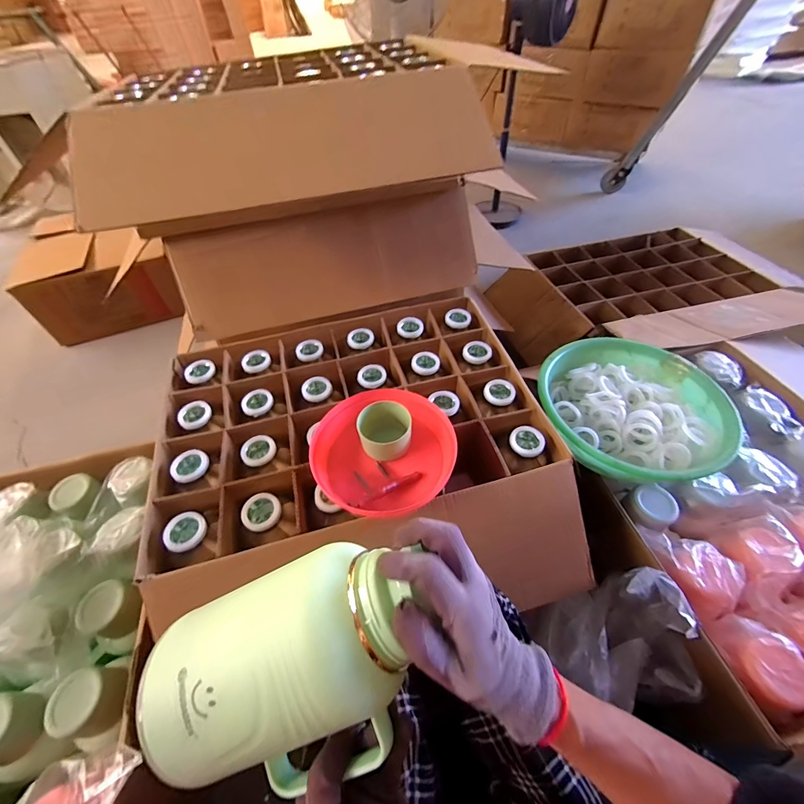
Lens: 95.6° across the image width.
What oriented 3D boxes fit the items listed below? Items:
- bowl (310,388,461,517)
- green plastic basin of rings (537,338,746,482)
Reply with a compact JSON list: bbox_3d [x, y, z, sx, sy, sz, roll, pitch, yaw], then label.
[{"bbox_3d":[-0.030,0.077,0.602,0.222,0.078,0.211,-2,50,2],"label":"bowl"},{"bbox_3d":[0.461,0.005,0.746,0.349,0.093,0.324,24,56,22],"label":"green plastic basin of rings"}]

